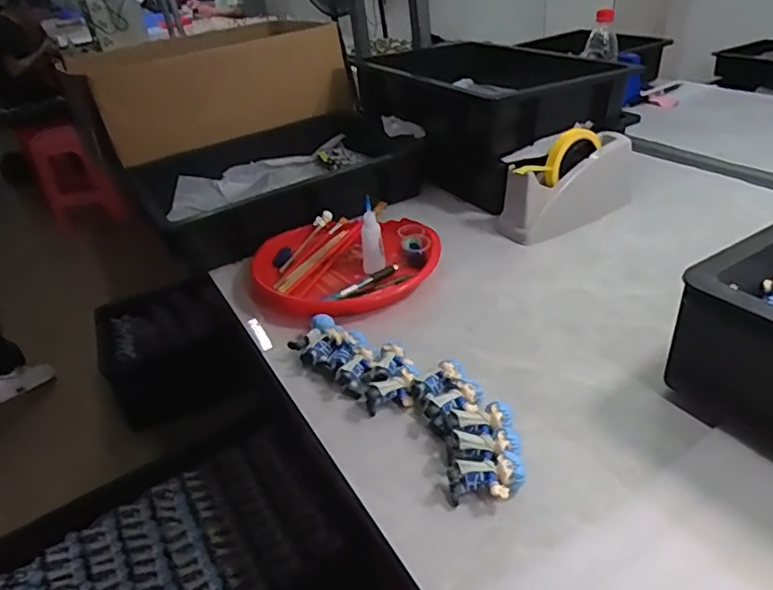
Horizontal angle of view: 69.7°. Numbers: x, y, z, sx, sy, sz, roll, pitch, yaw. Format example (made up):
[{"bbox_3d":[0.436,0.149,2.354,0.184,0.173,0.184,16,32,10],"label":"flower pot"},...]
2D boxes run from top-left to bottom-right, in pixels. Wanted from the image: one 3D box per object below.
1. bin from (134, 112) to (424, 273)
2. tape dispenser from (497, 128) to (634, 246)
[{"bbox_3d":[-0.172,-0.195,0.961,0.457,0.100,0.346,-30,39,-30],"label":"bin"},{"bbox_3d":[0.268,-0.166,0.805,0.215,0.111,0.069,-21,35,-19],"label":"tape dispenser"}]

